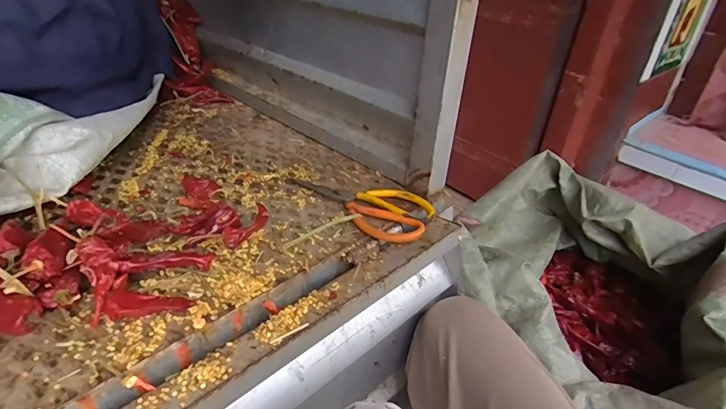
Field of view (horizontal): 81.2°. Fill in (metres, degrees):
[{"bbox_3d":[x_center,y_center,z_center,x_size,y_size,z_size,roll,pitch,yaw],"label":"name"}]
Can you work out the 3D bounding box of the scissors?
[{"bbox_3d":[0.002,-0.008,0.542,0.191,0.013,0.096,30,41,33],"label":"scissors"}]

